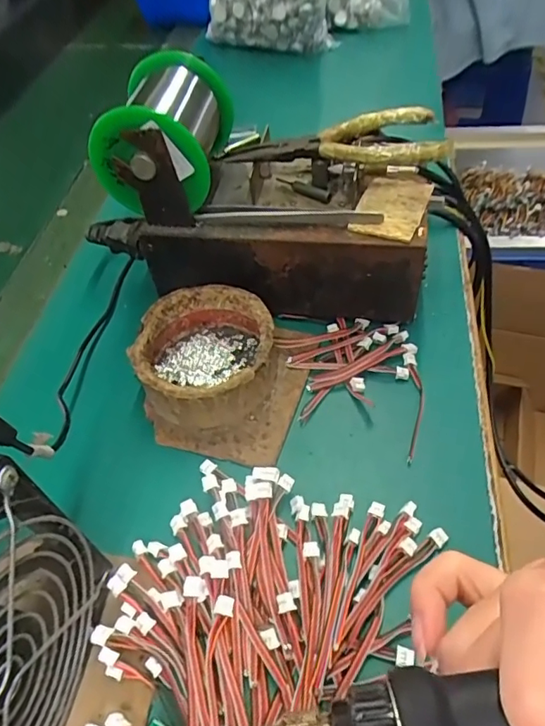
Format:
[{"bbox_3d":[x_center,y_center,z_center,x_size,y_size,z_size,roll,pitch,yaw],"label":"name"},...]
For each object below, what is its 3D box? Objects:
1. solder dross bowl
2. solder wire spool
[{"bbox_3d":[-0.041,-0.005,0.321,0.081,0.041,0.079,-2,51,2],"label":"solder dross bowl"},{"bbox_3d":[-0.065,-0.142,0.319,0.071,0.058,0.082,8,52,10],"label":"solder wire spool"}]

